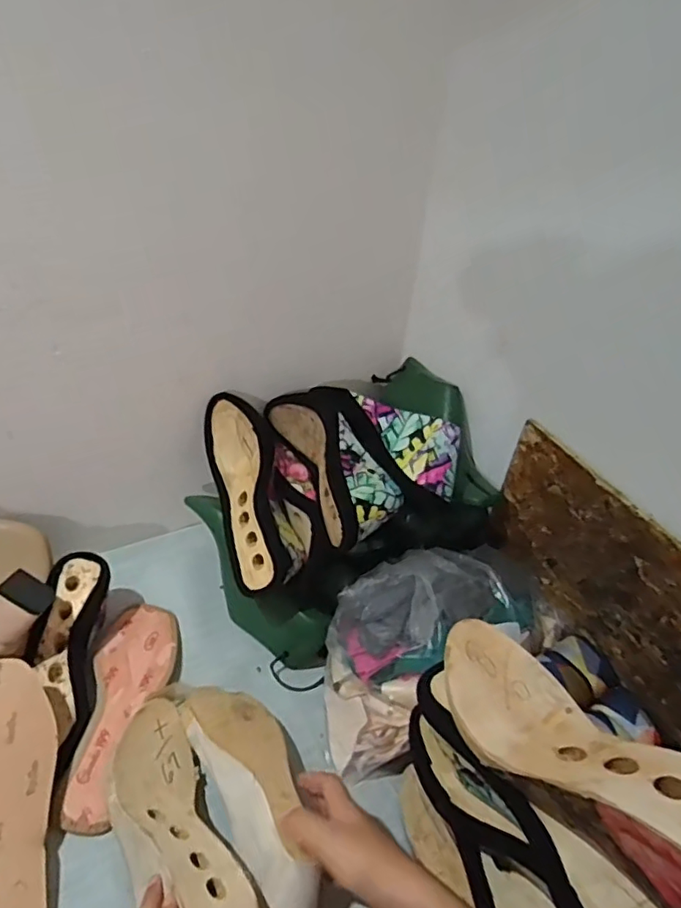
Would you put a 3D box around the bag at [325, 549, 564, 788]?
[{"bbox_3d":[0.095,0.193,0.621,0.265,0.138,0.153,-19,45,-27],"label":"bag"}]

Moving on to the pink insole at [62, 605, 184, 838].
[{"bbox_3d":[-0.221,0.253,0.603,0.078,0.014,0.230,4,40,-2],"label":"pink insole"}]

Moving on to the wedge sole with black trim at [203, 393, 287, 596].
[{"bbox_3d":[-0.103,0.043,0.661,0.073,0.067,0.236,-8,60,-16],"label":"wedge sole with black trim"}]

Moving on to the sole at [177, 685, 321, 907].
[{"bbox_3d":[-0.076,0.304,0.516,0.077,0.078,0.228,-14,39,-22],"label":"sole"}]

